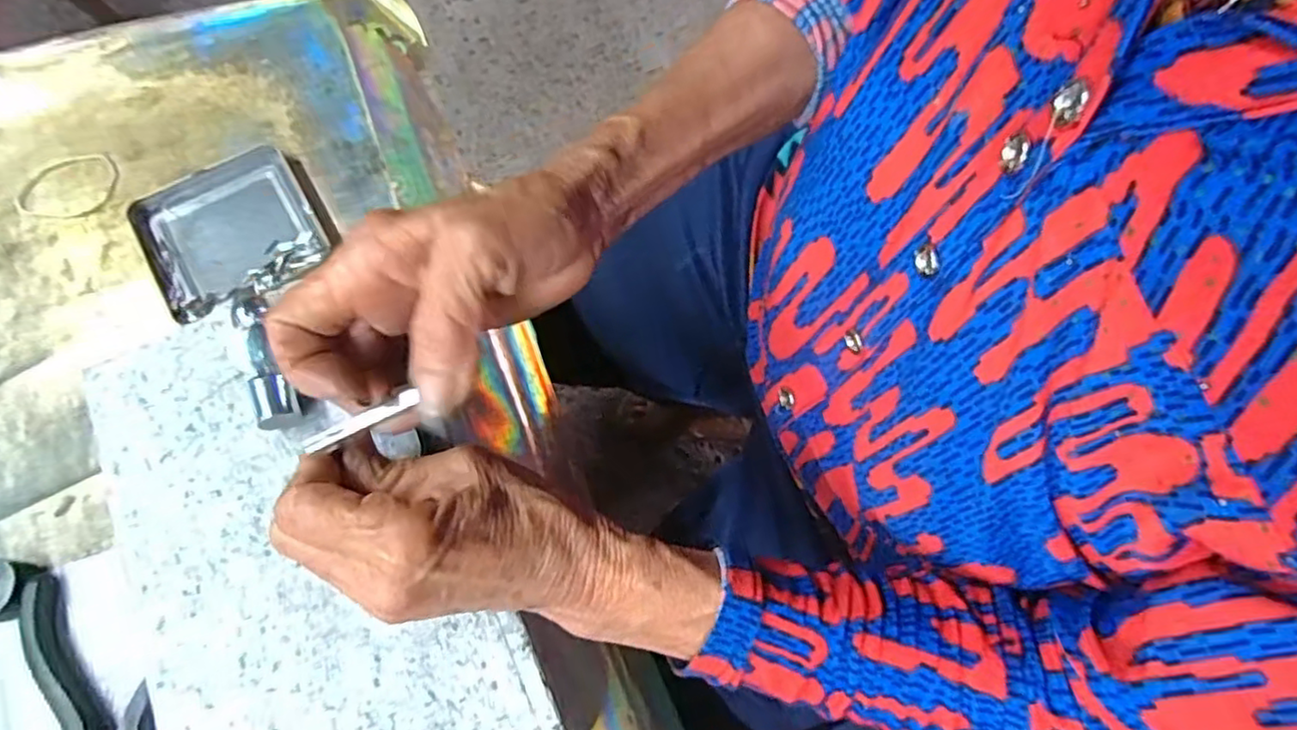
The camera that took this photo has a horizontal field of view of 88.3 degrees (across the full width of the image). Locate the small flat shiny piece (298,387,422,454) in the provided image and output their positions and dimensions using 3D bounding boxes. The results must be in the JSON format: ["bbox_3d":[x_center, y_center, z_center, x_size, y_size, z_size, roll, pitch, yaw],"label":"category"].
[{"bbox_3d":[-0.098,0.019,0.227,0.042,0.004,0.005,-24,71,3],"label":"small flat shiny piece"}]

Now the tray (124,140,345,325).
[{"bbox_3d":[-0.258,-0.085,0.416,0.104,0.010,0.094,-30,73,-10],"label":"tray"}]

